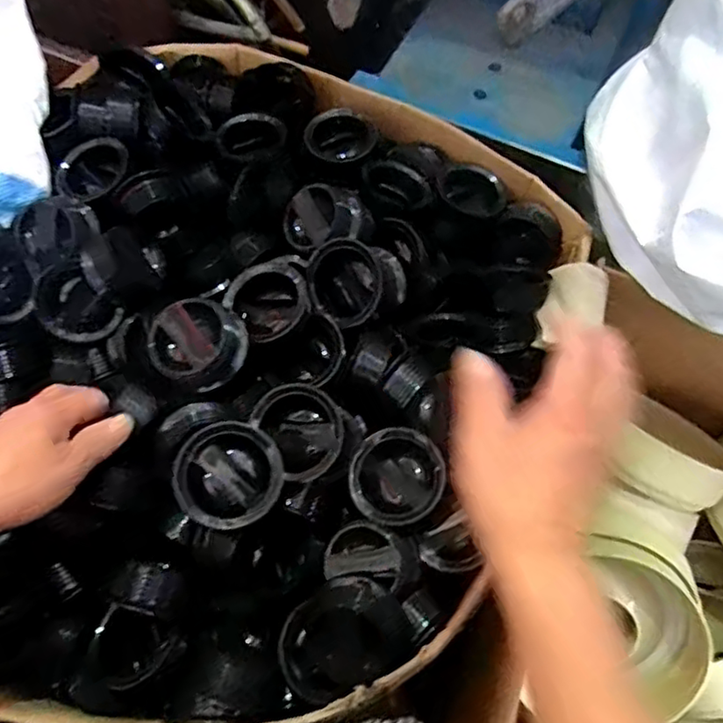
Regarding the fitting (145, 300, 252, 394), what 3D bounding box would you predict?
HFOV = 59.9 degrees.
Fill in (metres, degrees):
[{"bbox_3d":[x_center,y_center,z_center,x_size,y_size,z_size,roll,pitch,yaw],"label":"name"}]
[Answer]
[{"bbox_3d":[-0.119,-0.010,0.459,0.068,0.038,0.066,18,66,-20],"label":"fitting"}]

